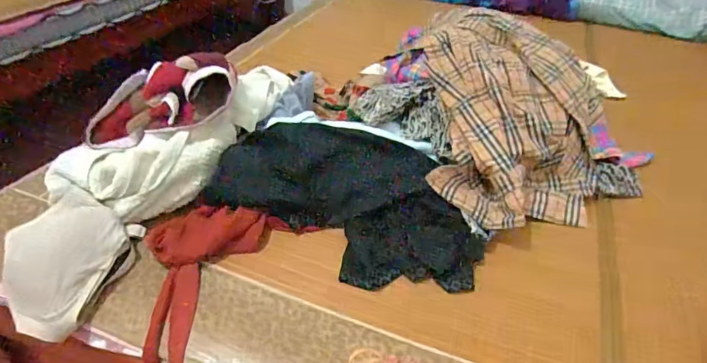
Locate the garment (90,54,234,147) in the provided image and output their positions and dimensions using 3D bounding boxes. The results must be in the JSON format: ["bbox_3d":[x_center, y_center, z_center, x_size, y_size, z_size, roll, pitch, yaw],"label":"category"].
[{"bbox_3d":[-0.285,-0.124,0.705,0.240,0.088,0.098,-18,34,14],"label":"garment"}]

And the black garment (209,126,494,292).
[{"bbox_3d":[-0.004,0.027,0.697,0.397,0.111,0.211,14,38,13],"label":"black garment"}]

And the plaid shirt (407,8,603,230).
[{"bbox_3d":[0.269,-0.105,0.784,0.282,0.203,0.372,3,37,-1],"label":"plaid shirt"}]

